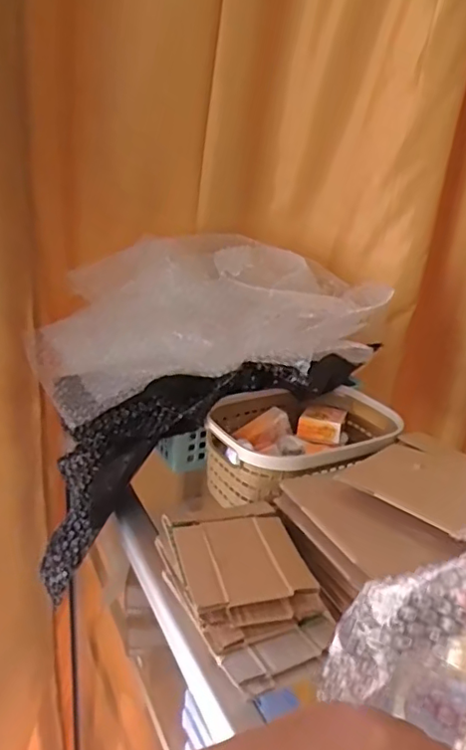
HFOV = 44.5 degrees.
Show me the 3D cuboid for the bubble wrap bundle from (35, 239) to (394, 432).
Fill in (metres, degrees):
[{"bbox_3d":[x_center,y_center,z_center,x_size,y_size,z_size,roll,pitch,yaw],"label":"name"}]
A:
[{"bbox_3d":[-0.034,-0.069,0.743,0.410,0.162,0.266,4,22,-5],"label":"bubble wrap bundle"}]

